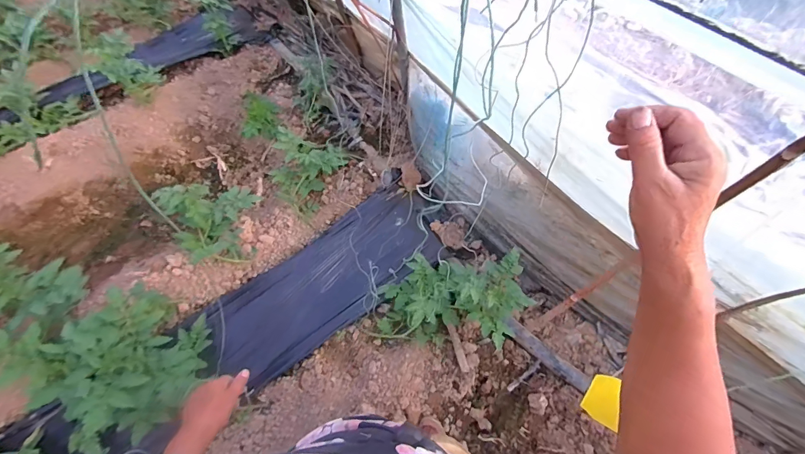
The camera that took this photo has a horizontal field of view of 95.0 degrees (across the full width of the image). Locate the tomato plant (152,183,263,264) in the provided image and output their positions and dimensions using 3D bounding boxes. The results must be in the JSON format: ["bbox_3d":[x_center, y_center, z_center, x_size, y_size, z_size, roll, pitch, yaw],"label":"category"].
[{"bbox_3d":[-0.797,-0.035,1.521,0.324,0.221,0.334,1,59,-2],"label":"tomato plant"}]

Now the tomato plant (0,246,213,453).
[{"bbox_3d":[-1.082,0.368,1.227,0.812,0.290,0.470,24,61,11],"label":"tomato plant"}]

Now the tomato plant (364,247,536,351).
[{"bbox_3d":[0.167,0.231,1.349,0.495,0.283,0.358,8,59,1],"label":"tomato plant"}]

